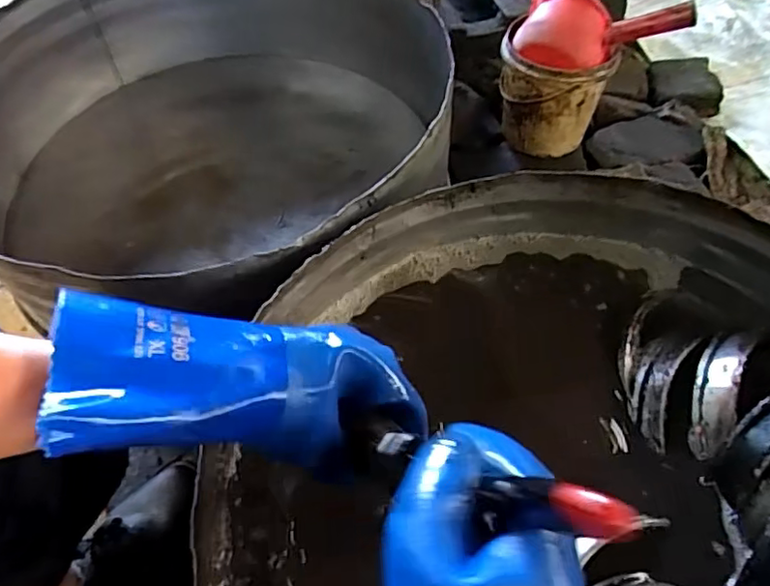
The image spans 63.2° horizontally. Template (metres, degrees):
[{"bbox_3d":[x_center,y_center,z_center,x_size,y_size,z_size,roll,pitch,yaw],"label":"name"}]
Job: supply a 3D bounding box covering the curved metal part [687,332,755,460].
[{"bbox_3d":[0.275,0.079,0.516,0.032,0.027,0.116,19,72,15],"label":"curved metal part"}]

